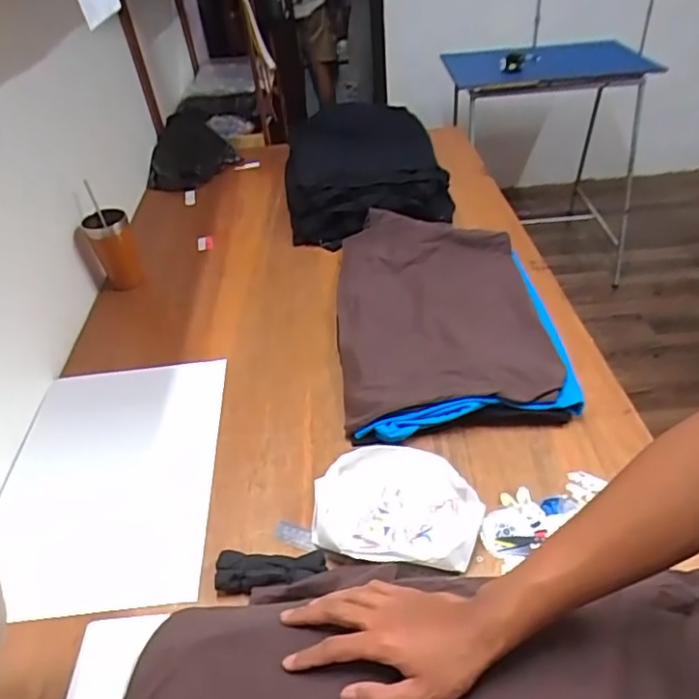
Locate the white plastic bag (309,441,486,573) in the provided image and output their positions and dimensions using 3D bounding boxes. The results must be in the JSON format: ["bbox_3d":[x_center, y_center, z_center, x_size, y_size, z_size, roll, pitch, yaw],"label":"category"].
[{"bbox_3d":[0.058,0.193,0.707,0.199,0.033,0.164,-2,41,5],"label":"white plastic bag"}]

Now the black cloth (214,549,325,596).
[{"bbox_3d":[-0.092,0.255,0.659,0.124,0.030,0.047,-4,41,3],"label":"black cloth"}]

